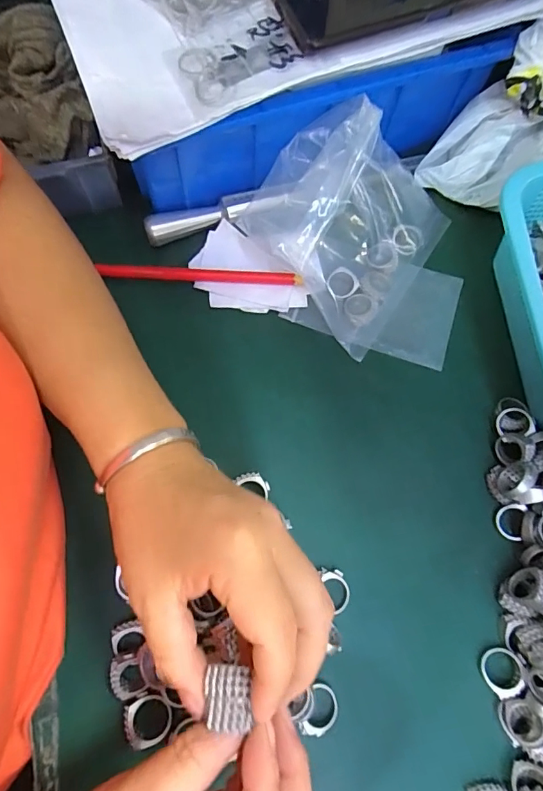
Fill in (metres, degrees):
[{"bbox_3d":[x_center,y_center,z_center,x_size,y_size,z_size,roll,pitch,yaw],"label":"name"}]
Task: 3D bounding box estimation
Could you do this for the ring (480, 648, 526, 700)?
[{"bbox_3d":[0.135,0.161,0.262,0.022,0.006,0.024,-8,65,17],"label":"ring"}]

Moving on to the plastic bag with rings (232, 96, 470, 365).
[{"bbox_3d":[0.061,-0.111,0.313,0.161,0.078,0.152,3,72,-1],"label":"plastic bag with rings"}]

